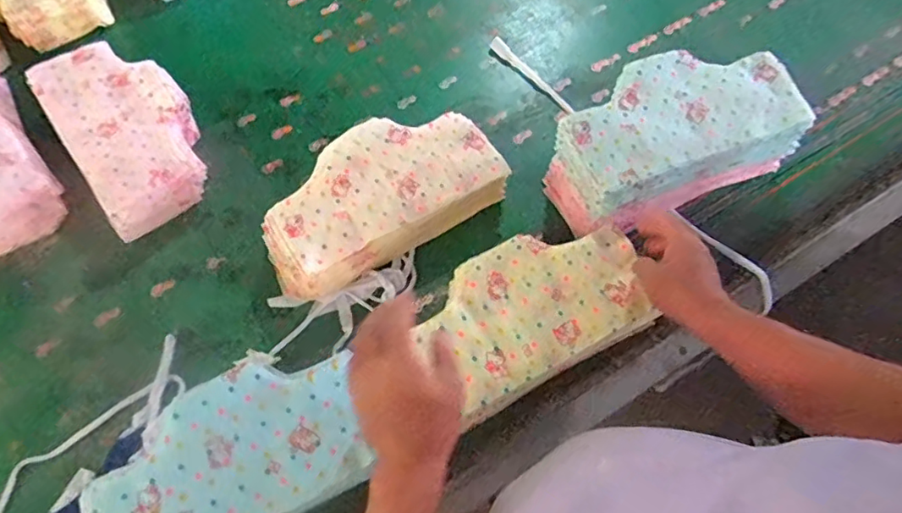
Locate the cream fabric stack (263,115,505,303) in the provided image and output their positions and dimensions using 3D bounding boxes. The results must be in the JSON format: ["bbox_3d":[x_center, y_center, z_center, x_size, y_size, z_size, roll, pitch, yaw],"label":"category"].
[{"bbox_3d":[-0.094,-0.079,0.766,0.319,0.079,0.168,-29,68,-15],"label":"cream fabric stack"}]

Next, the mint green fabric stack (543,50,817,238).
[{"bbox_3d":[0.292,-0.164,0.779,0.321,0.129,0.169,-21,66,-12],"label":"mint green fabric stack"}]

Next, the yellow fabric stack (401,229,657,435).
[{"bbox_3d":[0.101,0.056,0.677,0.266,0.021,0.161,-25,67,-13],"label":"yellow fabric stack"}]

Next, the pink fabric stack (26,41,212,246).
[{"bbox_3d":[-0.471,-0.187,0.832,0.179,0.072,0.321,-34,70,-17],"label":"pink fabric stack"}]

